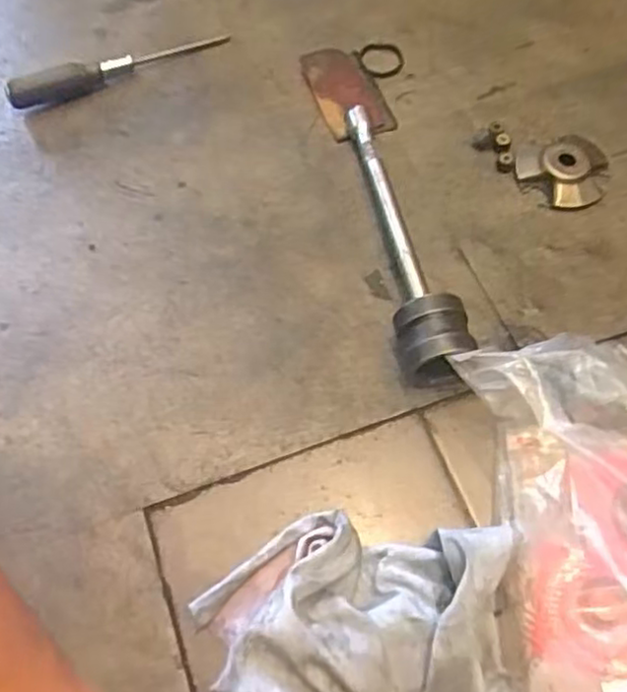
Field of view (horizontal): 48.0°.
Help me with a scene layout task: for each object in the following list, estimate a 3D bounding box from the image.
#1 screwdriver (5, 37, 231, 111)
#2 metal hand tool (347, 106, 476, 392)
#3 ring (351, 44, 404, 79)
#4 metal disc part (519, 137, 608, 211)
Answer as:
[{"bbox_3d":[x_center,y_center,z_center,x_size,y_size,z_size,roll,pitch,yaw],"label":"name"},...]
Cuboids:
[{"bbox_3d":[-0.179,-0.252,0.643,0.203,0.023,0.029,-14,64,-4],"label":"screwdriver"},{"bbox_3d":[0.069,-0.088,0.534,0.045,0.056,0.246,-8,64,-1],"label":"metal hand tool"},{"bbox_3d":[0.062,-0.265,0.655,0.042,0.007,0.043,0,66,-1],"label":"ring"},{"bbox_3d":[0.206,-0.149,0.583,0.075,0.020,0.072,-1,64,2],"label":"metal disc part"}]

